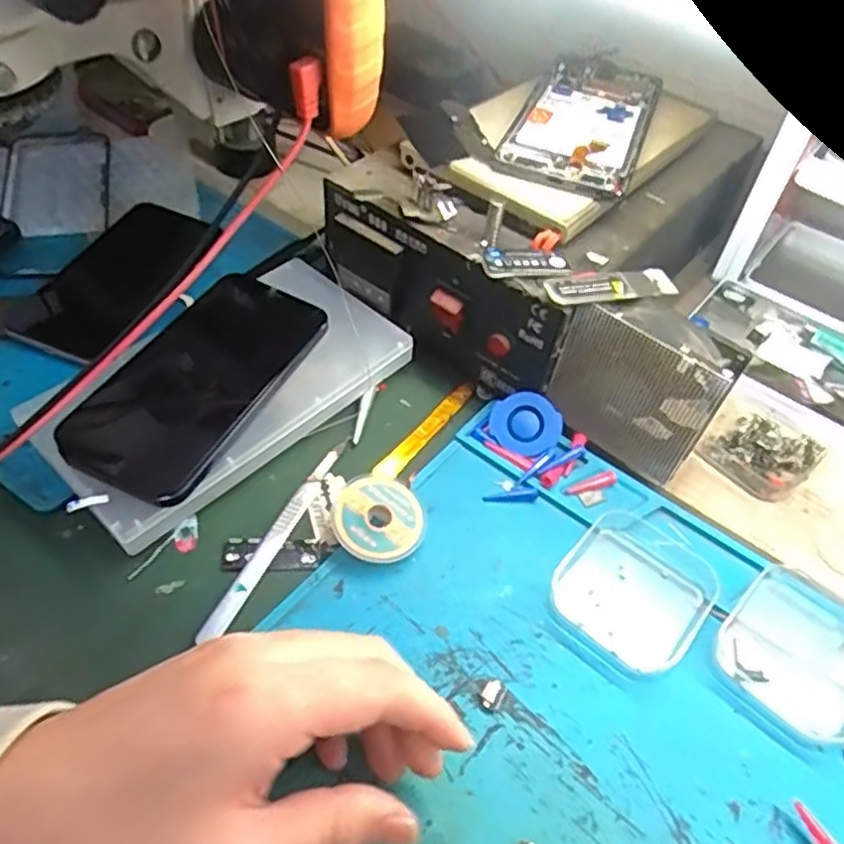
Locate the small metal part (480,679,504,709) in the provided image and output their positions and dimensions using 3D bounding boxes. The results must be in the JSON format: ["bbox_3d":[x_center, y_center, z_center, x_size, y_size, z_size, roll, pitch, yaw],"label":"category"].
[{"bbox_3d":[0.030,0.114,0.290,0.009,0.005,0.012,26,52,17],"label":"small metal part"}]

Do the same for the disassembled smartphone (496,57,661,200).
[{"bbox_3d":[0.099,-0.185,0.411,0.070,0.010,0.161,20,51,10],"label":"disassembled smartphone"}]

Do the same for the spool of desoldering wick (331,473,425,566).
[{"bbox_3d":[-0.021,0.048,0.335,0.042,0.018,0.041,2,49,-3],"label":"spool of desoldering wick"}]

